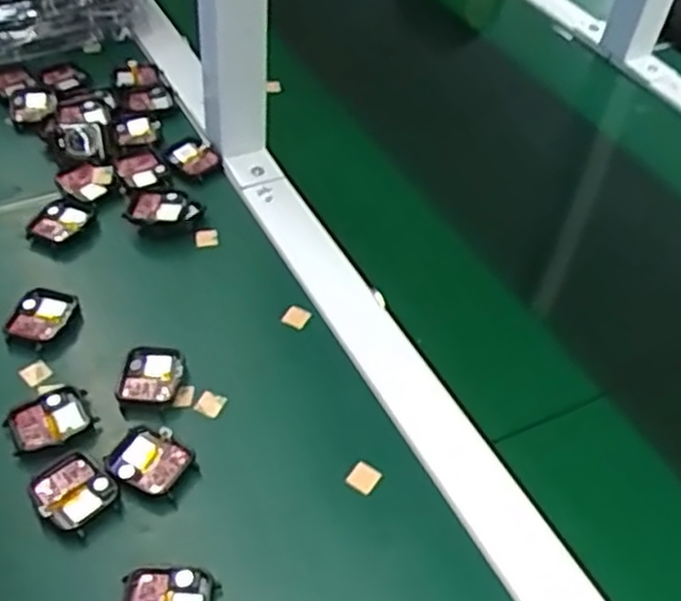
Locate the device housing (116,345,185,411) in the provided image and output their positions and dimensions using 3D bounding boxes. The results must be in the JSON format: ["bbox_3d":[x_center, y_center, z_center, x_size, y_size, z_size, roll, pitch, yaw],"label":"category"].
[{"bbox_3d":[-0.118,0.048,0.479,0.039,0.012,0.040,0,47,-6],"label":"device housing"}]

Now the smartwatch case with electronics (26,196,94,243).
[{"bbox_3d":[-0.205,-0.059,0.566,0.035,0.008,0.046,24,49,16],"label":"smartwatch case with electronics"}]

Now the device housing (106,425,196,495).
[{"bbox_3d":[-0.109,0.095,0.442,0.042,0.014,0.033,20,48,12],"label":"device housing"}]

